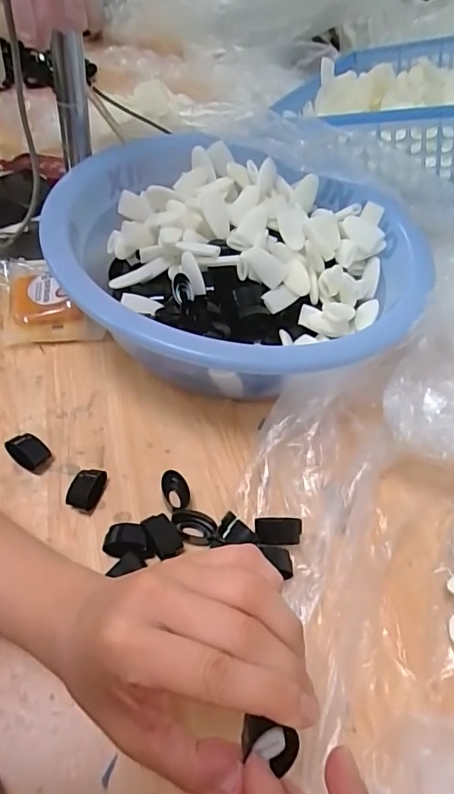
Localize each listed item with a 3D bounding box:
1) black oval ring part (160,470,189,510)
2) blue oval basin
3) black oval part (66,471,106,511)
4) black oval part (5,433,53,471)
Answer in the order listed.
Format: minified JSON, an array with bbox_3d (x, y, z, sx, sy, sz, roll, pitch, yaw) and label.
[{"bbox_3d":[-0.040,0.072,0.385,0.020,0.015,0.026,-3,52,-11],"label":"black oval ring part"},{"bbox_3d":[0.002,-0.120,0.482,0.322,0.109,0.323,12,51,1],"label":"blue oval basin"},{"bbox_3d":[-0.106,0.070,0.379,0.022,0.018,0.031,16,51,4],"label":"black oval part"},{"bbox_3d":[-0.155,0.041,0.389,0.029,0.022,0.021,29,53,14],"label":"black oval part"}]

